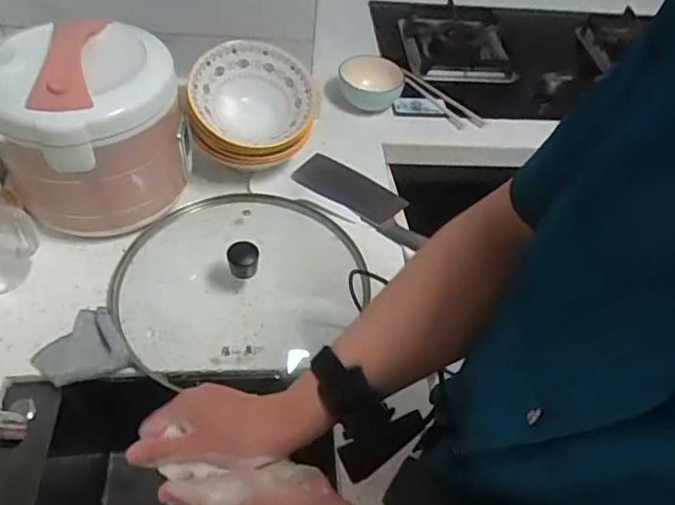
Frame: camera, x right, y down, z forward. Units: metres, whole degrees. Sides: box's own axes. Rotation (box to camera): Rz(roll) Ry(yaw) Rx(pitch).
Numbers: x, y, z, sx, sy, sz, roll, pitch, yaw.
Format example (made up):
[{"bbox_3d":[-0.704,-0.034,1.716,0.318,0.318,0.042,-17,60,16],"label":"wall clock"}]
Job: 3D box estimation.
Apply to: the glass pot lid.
[{"bbox_3d":[-0.123,0.020,0.730,0.309,0.079,0.288,2,49,-3],"label":"glass pot lid"}]

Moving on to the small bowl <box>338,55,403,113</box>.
[{"bbox_3d":[0.062,-0.305,1.015,0.117,0.068,0.128,3,50,-4],"label":"small bowl"}]

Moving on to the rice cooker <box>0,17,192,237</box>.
[{"bbox_3d":[-0.308,-0.149,0.733,0.197,0.236,0.187,3,50,-4],"label":"rice cooker"}]

